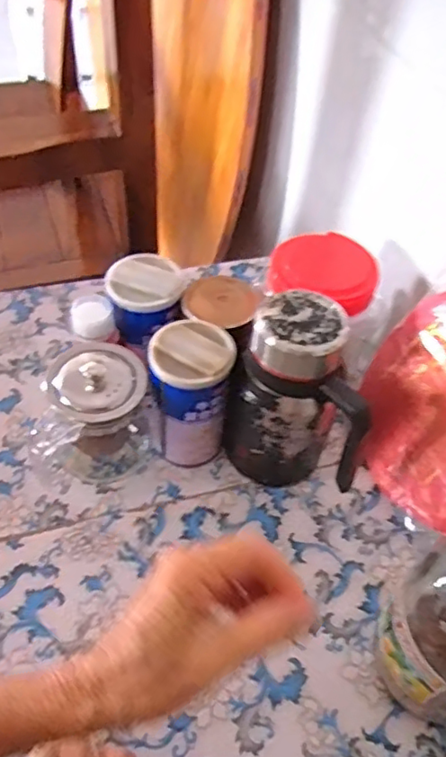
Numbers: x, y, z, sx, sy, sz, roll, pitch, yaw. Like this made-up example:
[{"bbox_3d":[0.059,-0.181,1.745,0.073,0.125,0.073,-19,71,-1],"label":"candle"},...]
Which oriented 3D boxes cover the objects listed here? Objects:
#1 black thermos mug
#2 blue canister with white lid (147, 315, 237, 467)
[{"bbox_3d":[0.063,0.022,0.491,0.113,0.168,0.075,21,53,13],"label":"black thermos mug"},{"bbox_3d":[-0.026,0.016,0.513,0.061,0.123,0.065,2,51,-2],"label":"blue canister with white lid"}]

